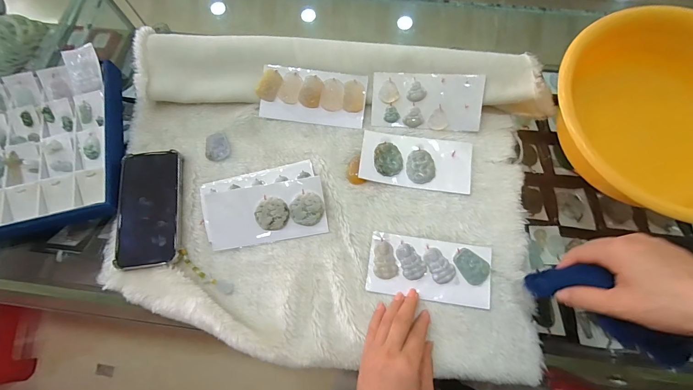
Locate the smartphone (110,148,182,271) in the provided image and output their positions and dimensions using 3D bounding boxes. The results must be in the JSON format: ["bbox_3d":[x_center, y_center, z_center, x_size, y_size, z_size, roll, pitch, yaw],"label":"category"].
[{"bbox_3d":[-0.269,0.014,0.439,0.081,0.006,0.162,-5,74,0],"label":"smartphone"}]

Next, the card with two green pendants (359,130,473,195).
[{"bbox_3d":[0.098,-0.049,0.456,0.151,0.007,0.075,8,74,4],"label":"card with two green pendants"}]

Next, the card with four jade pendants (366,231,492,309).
[{"bbox_3d":[0.108,0.095,0.419,0.153,0.007,0.077,7,76,4],"label":"card with four jade pendants"}]

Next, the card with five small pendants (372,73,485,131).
[{"bbox_3d":[0.115,-0.135,0.465,0.151,0.007,0.075,4,100,7],"label":"card with five small pendants"}]

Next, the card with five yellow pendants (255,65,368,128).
[{"bbox_3d":[-0.051,-0.145,0.477,0.157,0.004,0.076,7,94,3],"label":"card with five yellow pendants"}]

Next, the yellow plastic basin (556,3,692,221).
[{"bbox_3d":[0.403,-0.096,0.405,0.273,0.069,0.271,0,74,1],"label":"yellow plastic basin"}]

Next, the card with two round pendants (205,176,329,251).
[{"bbox_3d":[-0.106,0.025,0.432,0.154,0.007,0.075,-10,90,-2],"label":"card with two round pendants"}]

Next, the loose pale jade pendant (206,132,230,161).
[{"bbox_3d":[-0.188,-0.071,0.473,0.033,0.004,0.043,-7,74,-1],"label":"loose pale jade pendant"}]

